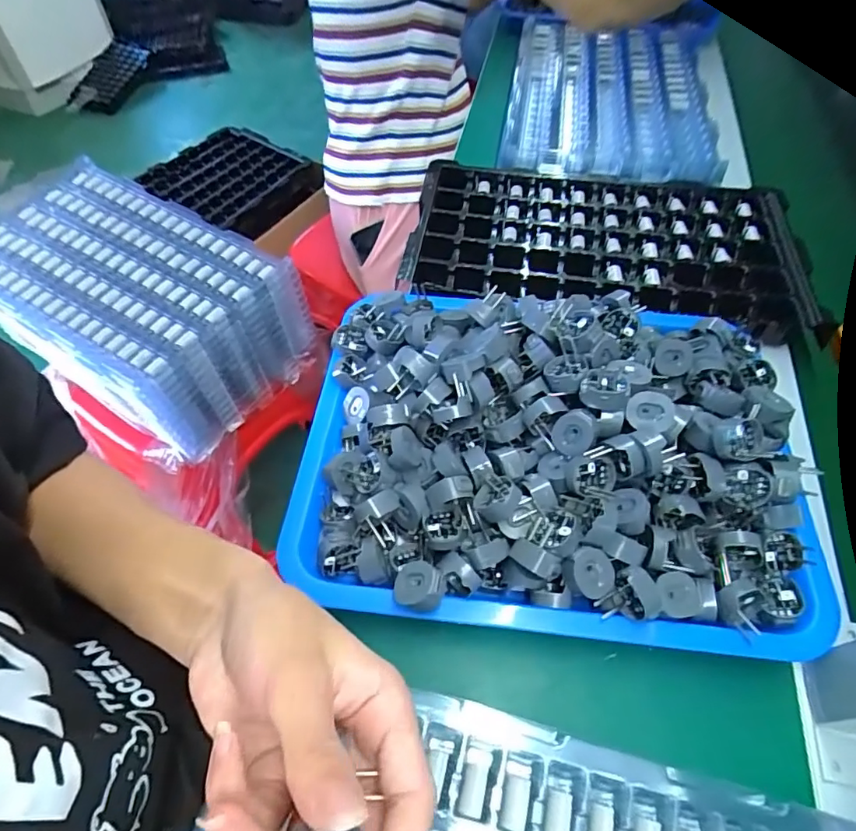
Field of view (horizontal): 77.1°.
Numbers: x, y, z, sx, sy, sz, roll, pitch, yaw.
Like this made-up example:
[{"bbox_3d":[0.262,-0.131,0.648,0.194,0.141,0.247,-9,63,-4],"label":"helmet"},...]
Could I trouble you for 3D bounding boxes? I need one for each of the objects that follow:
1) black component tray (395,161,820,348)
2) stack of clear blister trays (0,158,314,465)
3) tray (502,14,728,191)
[{"bbox_3d":[0.160,-0.159,0.493,0.338,0.028,0.187,8,56,4],"label":"black component tray"},{"bbox_3d":[-0.380,-0.138,0.717,0.376,0.166,0.244,26,58,15],"label":"stack of clear blister trays"},{"bbox_3d":[0.207,-0.361,0.612,0.223,0.041,0.291,9,57,5],"label":"tray"}]

